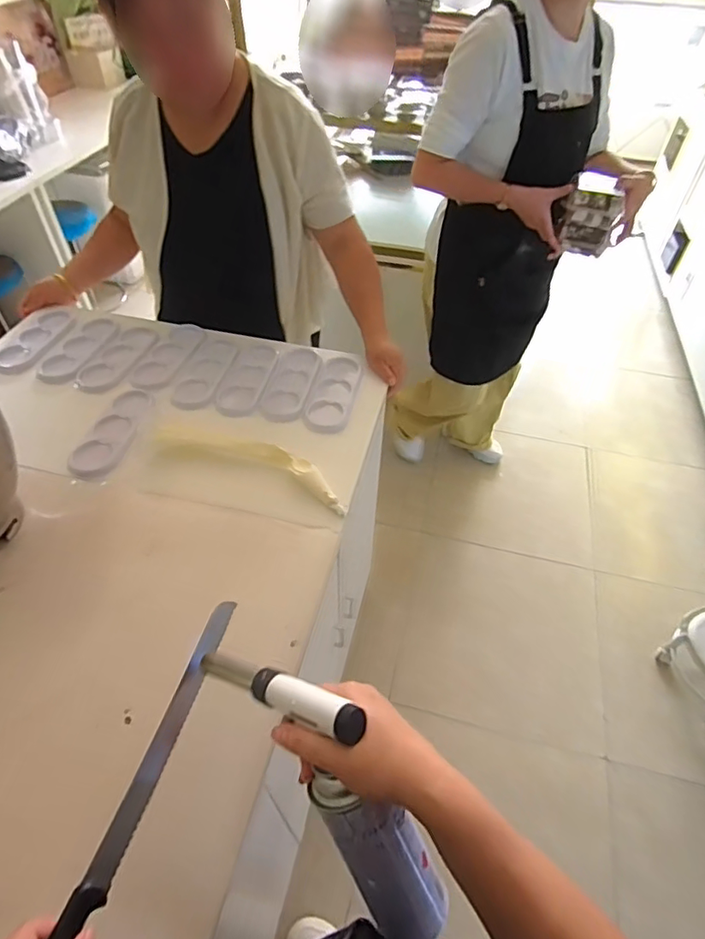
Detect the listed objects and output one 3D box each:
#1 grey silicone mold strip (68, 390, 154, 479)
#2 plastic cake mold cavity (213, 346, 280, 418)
[{"bbox_3d":[-0.413,-0.067,0.907,0.075,0.008,0.212,9,49,6],"label":"grey silicone mold strip"},{"bbox_3d":[-0.202,-0.173,1.004,0.087,0.011,0.198,11,50,7],"label":"plastic cake mold cavity"}]

